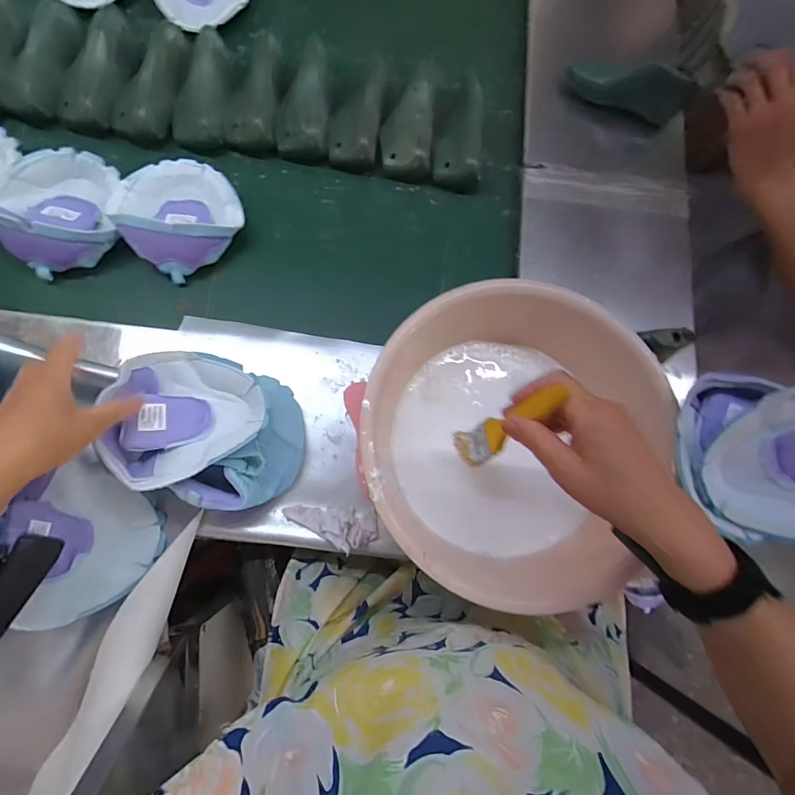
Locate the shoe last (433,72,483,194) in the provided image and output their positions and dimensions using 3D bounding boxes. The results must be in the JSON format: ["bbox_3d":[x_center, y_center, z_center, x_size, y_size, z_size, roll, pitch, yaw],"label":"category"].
[{"bbox_3d":[0.096,-0.384,0.616,0.080,0.048,0.152,6,82,-4],"label":"shoe last"}]

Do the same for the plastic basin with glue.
[{"bbox_3d":[0.110,0.053,0.447,0.287,0.144,0.274,5,82,-4],"label":"plastic basin with glue"}]

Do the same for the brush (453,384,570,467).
[{"bbox_3d":[0.094,0.026,0.369,0.032,0.144,0.021,45,58,2],"label":"brush"}]

